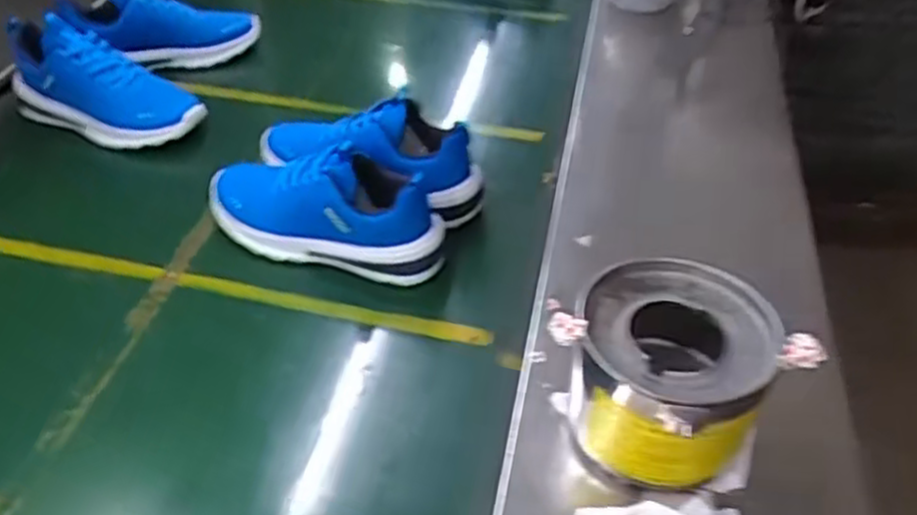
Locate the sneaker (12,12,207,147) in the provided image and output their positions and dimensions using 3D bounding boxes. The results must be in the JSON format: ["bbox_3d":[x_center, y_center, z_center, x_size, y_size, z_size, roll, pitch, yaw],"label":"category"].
[{"bbox_3d":[-0.433,-0.206,0.911,0.235,0.133,0.080,17,47,17],"label":"sneaker"}]

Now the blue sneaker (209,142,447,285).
[{"bbox_3d":[-0.143,-0.060,0.765,0.254,0.132,0.089,14,46,13],"label":"blue sneaker"}]

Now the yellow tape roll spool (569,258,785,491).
[{"bbox_3d":[0.155,0.092,0.570,0.133,0.119,0.144,0,44,0],"label":"yellow tape roll spool"}]

